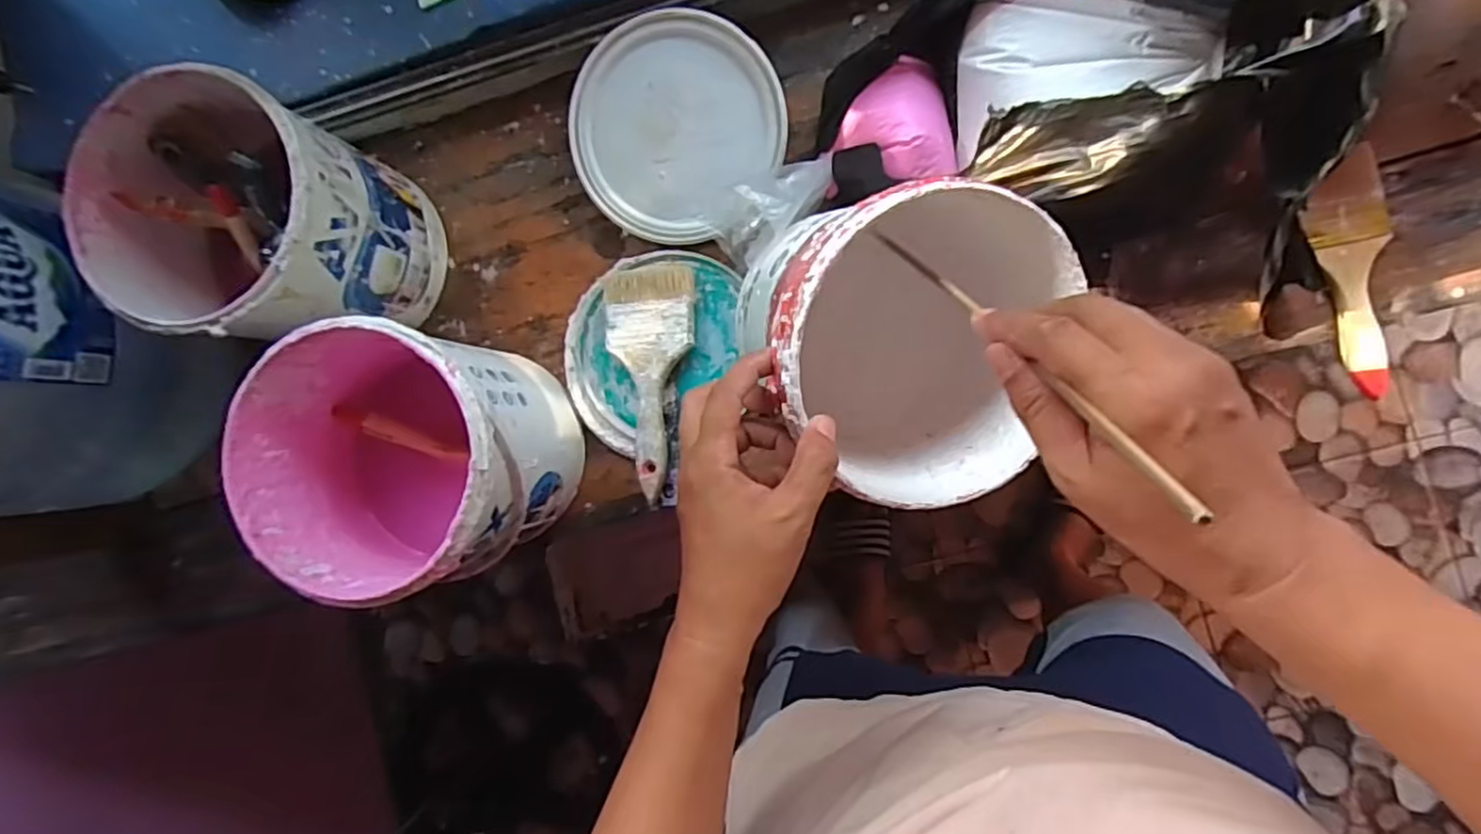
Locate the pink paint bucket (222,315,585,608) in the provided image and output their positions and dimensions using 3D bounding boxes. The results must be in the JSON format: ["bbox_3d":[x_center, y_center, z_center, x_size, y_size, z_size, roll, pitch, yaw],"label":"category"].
[{"bbox_3d":[-0.234,0.030,0.528,0.174,0.178,0.175,0,90,7],"label":"pink paint bucket"}]

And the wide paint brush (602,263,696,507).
[{"bbox_3d":[-0.070,-0.032,0.575,0.075,0.021,0.188,-7,89,7],"label":"wide paint brush"}]

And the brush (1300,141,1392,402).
[{"bbox_3d":[0.464,-0.107,0.530,0.053,0.019,0.179,-12,89,7],"label":"brush"}]

